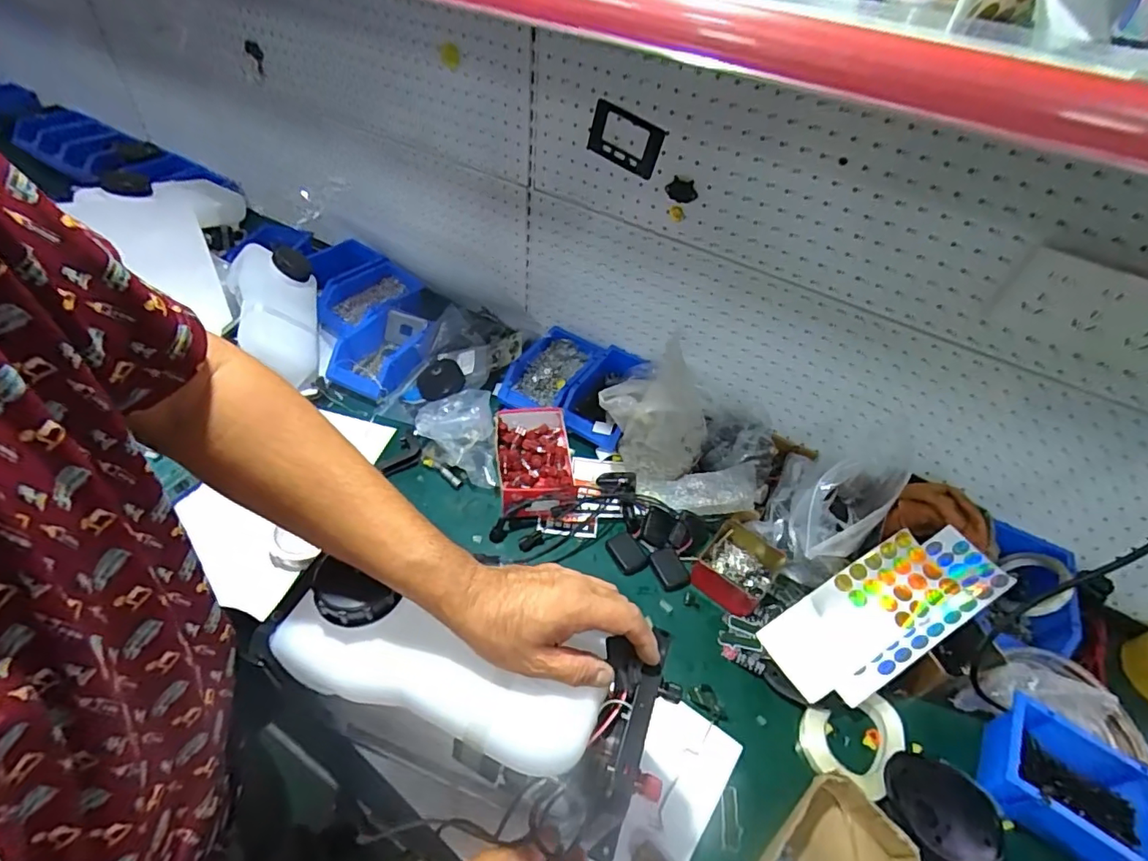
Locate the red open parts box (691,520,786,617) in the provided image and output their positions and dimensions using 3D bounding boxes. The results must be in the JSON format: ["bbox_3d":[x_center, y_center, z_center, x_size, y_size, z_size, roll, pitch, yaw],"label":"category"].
[{"bbox_3d":[0.232,0.195,0.773,0.101,0.035,0.121,36,53,24],"label":"red open parts box"}]

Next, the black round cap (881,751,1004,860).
[{"bbox_3d":[0.392,0.413,0.580,0.104,0.040,0.112,3,47,-4],"label":"black round cap"}]

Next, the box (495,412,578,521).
[{"bbox_3d":[-0.062,0.047,0.853,0.116,0.055,0.192,-3,48,-9],"label":"box"}]

